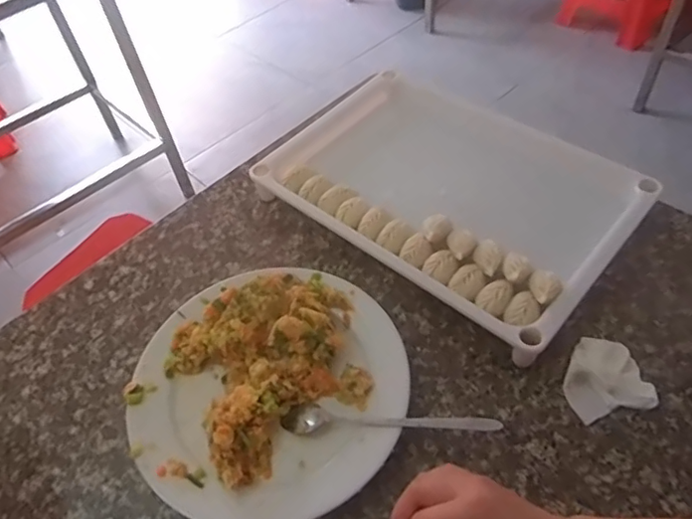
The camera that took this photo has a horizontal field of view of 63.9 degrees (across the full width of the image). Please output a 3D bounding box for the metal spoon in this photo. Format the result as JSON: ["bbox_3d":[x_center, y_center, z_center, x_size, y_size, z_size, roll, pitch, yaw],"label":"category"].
[{"bbox_3d":[0.035,0.139,0.470,0.182,0.018,0.025,3,51,9],"label":"metal spoon"}]

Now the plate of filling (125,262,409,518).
[{"bbox_3d":[-0.070,0.107,0.498,0.239,0.049,0.238,-23,52,-12],"label":"plate of filling"}]

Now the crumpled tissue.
[{"bbox_3d":[0.229,0.104,0.492,0.068,0.024,0.069,-8,51,0],"label":"crumpled tissue"}]

